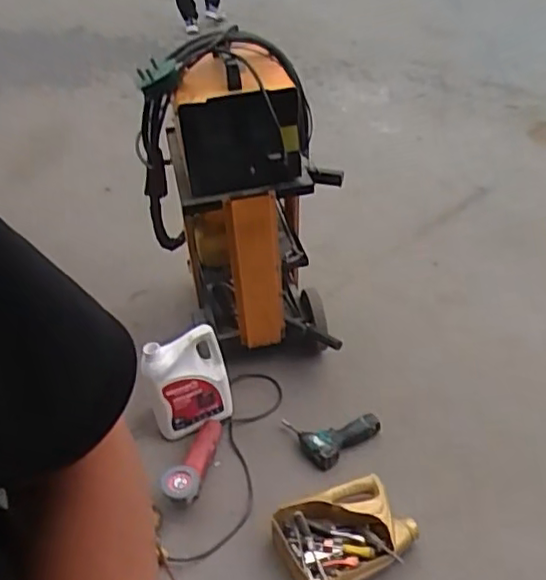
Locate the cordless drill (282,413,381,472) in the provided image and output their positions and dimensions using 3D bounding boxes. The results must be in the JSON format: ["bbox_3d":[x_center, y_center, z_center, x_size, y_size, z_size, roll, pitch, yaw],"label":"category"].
[{"bbox_3d":[0.152,0.392,1.644,0.252,0.094,0.142,-1,40,5],"label":"cordless drill"}]

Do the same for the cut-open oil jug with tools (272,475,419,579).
[{"bbox_3d":[0.161,0.553,1.420,0.283,0.093,0.204,-19,42,-17],"label":"cut-open oil jug with tools"}]

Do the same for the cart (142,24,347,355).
[{"bbox_3d":[-0.082,-0.248,1.718,0.474,0.788,0.484,-13,40,-9],"label":"cart"}]

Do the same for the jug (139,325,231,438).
[{"bbox_3d":[-0.220,0.251,1.655,0.211,0.284,0.098,-19,42,-16],"label":"jug"}]

